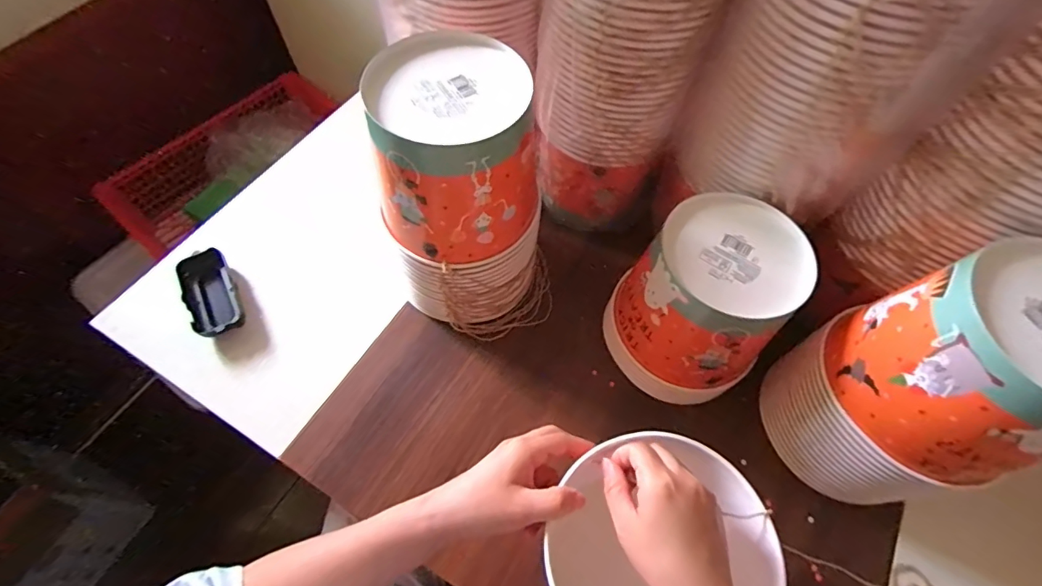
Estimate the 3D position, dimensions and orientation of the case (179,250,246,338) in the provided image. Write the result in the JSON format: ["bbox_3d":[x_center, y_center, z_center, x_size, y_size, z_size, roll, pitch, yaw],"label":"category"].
[{"bbox_3d":[-0.354,0.003,0.553,0.052,0.028,0.106,-26,66,-15],"label":"case"}]

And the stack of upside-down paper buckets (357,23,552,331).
[{"bbox_3d":[-0.045,-0.084,0.477,0.145,0.259,0.156,-10,63,-7],"label":"stack of upside-down paper buckets"}]

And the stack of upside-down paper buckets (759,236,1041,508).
[{"bbox_3d":[0.340,0.078,0.408,0.132,0.238,0.140,-19,64,-11],"label":"stack of upside-down paper buckets"}]

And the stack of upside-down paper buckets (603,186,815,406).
[{"bbox_3d":[0.176,0.015,0.482,0.147,0.171,0.143,40,68,18],"label":"stack of upside-down paper buckets"}]

